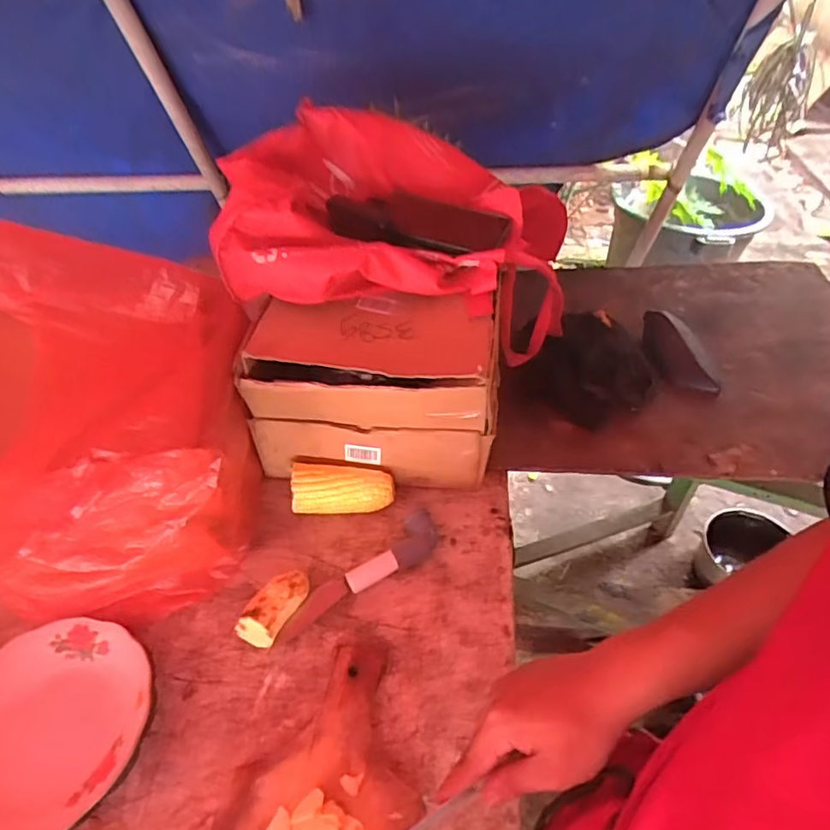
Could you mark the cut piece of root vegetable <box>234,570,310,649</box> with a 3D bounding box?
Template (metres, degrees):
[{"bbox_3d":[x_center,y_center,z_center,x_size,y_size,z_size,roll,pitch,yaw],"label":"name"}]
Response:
[{"bbox_3d":[-0.140,0.189,0.572,0.040,0.028,0.080,30,65,28],"label":"cut piece of root vegetable"}]

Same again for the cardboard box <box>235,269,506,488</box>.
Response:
[{"bbox_3d":[-0.042,-0.028,0.680,0.264,0.197,0.144,2,45,4],"label":"cardboard box"}]

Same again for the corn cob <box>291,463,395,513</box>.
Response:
[{"bbox_3d":[-0.082,0.088,0.669,0.112,0.057,0.043,-3,45,-2],"label":"corn cob"}]

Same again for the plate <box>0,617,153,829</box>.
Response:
[{"bbox_3d":[-0.323,0.277,0.507,0.180,0.038,0.176,-1,45,1],"label":"plate"}]

